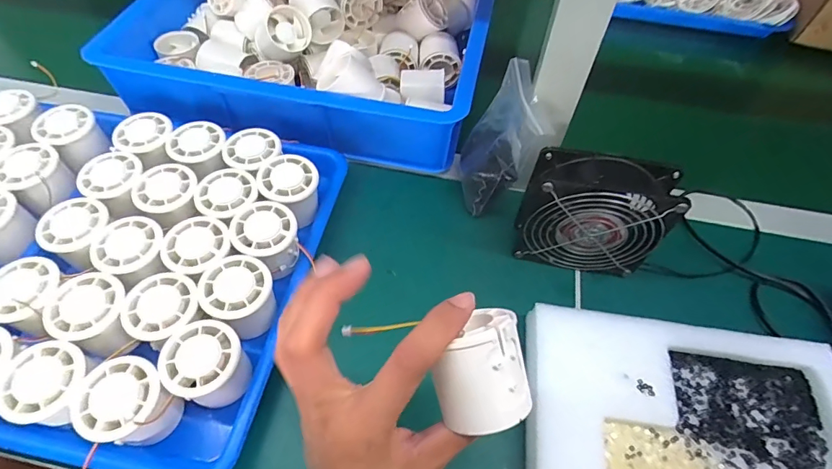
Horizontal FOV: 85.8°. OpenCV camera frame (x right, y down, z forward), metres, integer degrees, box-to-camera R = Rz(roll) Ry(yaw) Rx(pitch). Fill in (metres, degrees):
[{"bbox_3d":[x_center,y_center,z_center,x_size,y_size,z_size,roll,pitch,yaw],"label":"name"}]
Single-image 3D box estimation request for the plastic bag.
[{"bbox_3d":[0.080,-0.094,0.449,0.060,0.114,0.098,-5,56,-5],"label":"plastic bag"}]

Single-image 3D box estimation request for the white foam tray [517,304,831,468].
[{"bbox_3d":[0.211,0.155,0.338,0.250,0.028,0.179,8,56,3],"label":"white foam tray"}]

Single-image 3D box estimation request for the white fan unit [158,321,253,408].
[{"bbox_3d":[-0.158,0.103,0.348,0.060,0.045,0.063,-29,62,-20],"label":"white fan unit"}]

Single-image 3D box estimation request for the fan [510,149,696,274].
[{"bbox_3d":[0.158,-0.017,0.404,0.117,0.112,0.048,10,56,5],"label":"fan"}]

